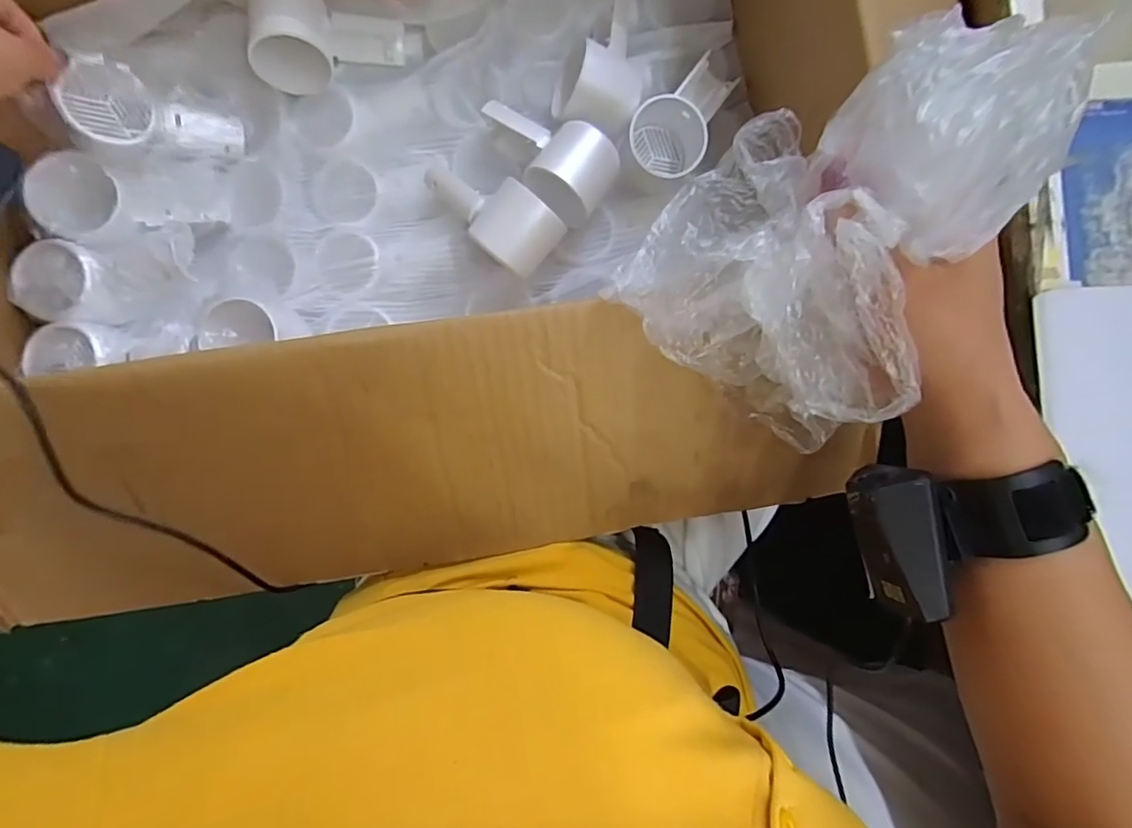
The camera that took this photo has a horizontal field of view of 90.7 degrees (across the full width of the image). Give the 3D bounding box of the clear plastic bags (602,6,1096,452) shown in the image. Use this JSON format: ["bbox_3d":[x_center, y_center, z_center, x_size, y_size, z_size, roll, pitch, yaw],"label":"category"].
[{"bbox_3d":[0.099,-0.068,0.232,0.121,0.134,0.116,27,87,-1],"label":"clear plastic bags"}]

